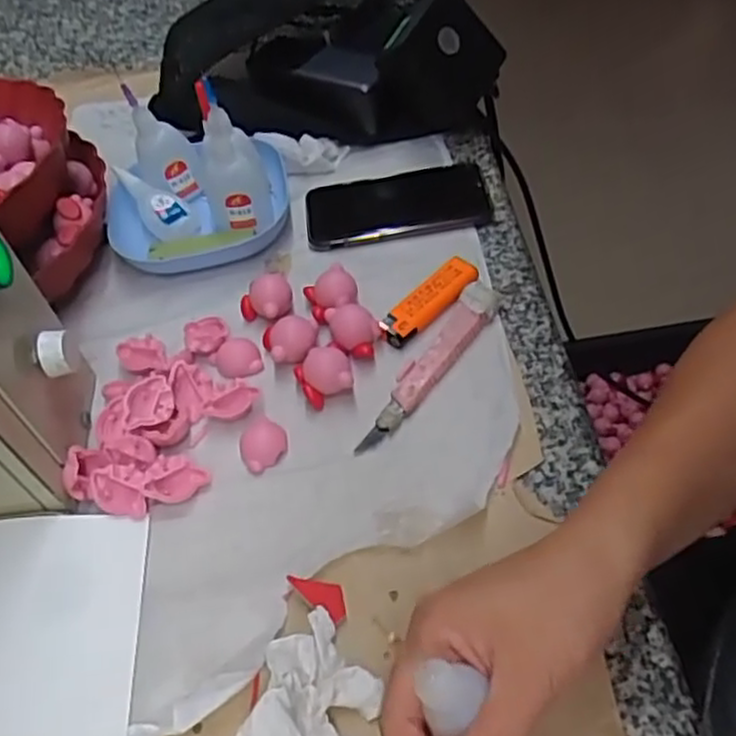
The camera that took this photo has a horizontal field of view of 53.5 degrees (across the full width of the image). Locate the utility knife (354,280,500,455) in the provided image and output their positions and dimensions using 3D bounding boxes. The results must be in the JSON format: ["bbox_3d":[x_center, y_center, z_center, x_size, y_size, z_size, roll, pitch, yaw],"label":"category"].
[{"bbox_3d":[0.038,-0.004,0.455,0.025,0.013,0.140,29,59,25],"label":"utility knife"}]

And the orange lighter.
[{"bbox_3d":[0.041,-0.045,0.488,0.081,0.012,0.024,-39,58,-23],"label":"orange lighter"}]

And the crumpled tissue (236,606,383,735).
[{"bbox_3d":[-0.024,0.150,0.334,0.055,0.030,0.076,3,52,7],"label":"crumpled tissue"}]

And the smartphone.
[{"bbox_3d":[0.021,-0.127,0.556,0.134,0.009,0.074,-10,51,-3],"label":"smartphone"}]

